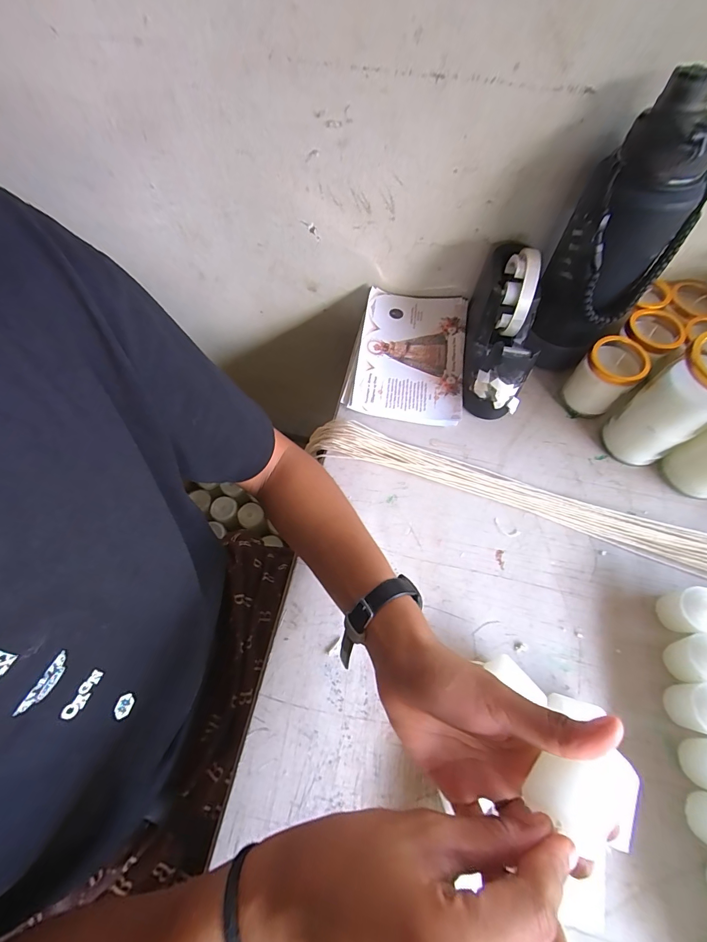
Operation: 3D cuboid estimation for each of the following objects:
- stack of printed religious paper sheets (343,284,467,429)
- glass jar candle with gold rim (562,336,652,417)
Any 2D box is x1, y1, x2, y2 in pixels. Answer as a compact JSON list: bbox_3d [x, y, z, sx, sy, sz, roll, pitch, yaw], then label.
[{"bbox_3d":[0.075,-0.161,0.509,0.141,0.018,0.220,11,64,4],"label":"stack of printed religious paper sheets"},{"bbox_3d":[0.288,-0.107,0.443,0.059,0.080,0.067,37,69,16],"label":"glass jar candle with gold rim"}]

